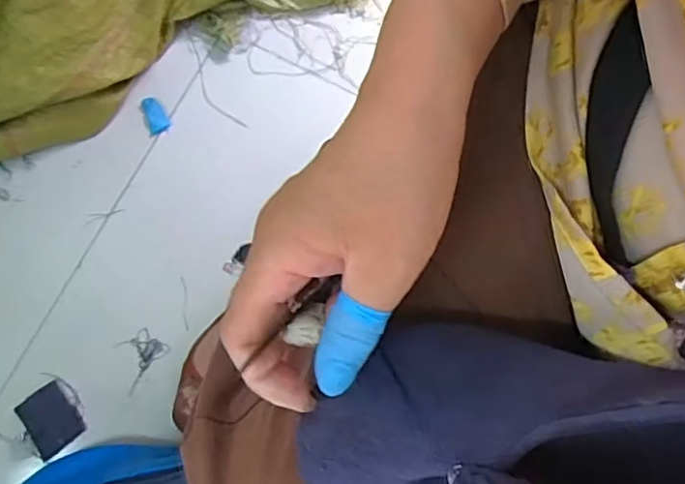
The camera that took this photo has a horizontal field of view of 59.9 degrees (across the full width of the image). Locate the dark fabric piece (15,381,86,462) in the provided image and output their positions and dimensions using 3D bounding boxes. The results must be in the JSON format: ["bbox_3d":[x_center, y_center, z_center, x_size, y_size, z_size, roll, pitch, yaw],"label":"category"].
[{"bbox_3d":[-0.365,0.222,0.742,0.060,0.005,0.076,-36,82,-7],"label":"dark fabric piece"}]

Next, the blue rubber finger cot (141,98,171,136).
[{"bbox_3d":[-0.255,-0.173,0.811,0.030,0.004,0.051,-21,85,-2],"label":"blue rubber finger cot"}]

